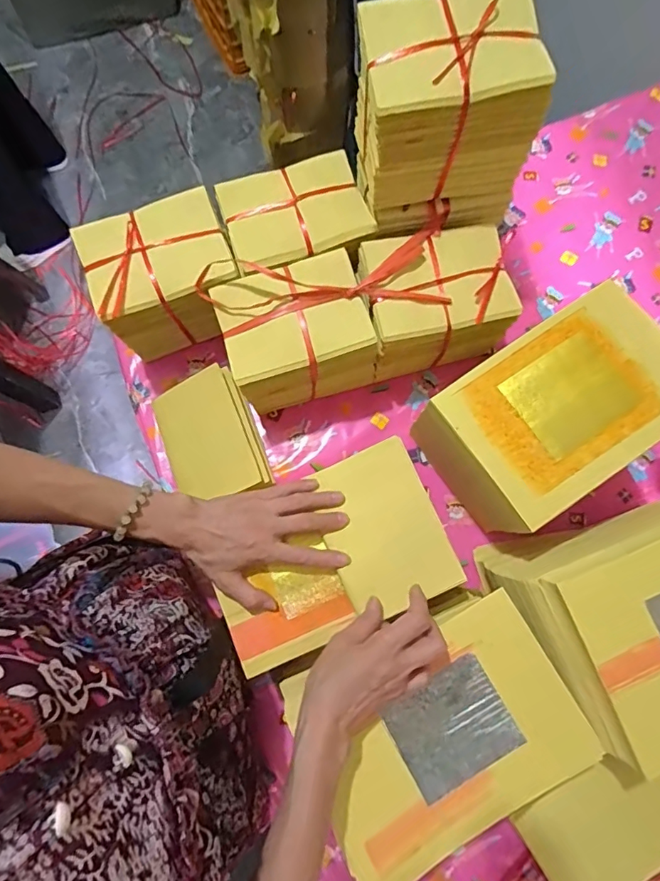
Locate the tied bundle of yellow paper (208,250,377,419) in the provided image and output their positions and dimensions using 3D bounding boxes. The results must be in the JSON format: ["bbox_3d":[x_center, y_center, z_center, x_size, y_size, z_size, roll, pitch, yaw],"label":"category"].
[{"bbox_3d":[-0.040,-0.126,0.602,0.161,0.141,0.122,-18,77,-3],"label":"tied bundle of yellow paper"}]

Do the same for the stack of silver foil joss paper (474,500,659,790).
[{"bbox_3d":[0.316,0.171,0.511,0.250,0.192,0.192,-23,77,-4],"label":"stack of silver foil joss paper"}]

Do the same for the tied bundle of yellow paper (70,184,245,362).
[{"bbox_3d":[-0.198,-0.195,0.617,0.160,0.148,0.120,-20,77,-3],"label":"tied bundle of yellow paper"}]

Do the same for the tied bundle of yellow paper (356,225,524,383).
[{"bbox_3d":[0.126,-0.166,0.612,0.166,0.123,0.130,-12,77,-1],"label":"tied bundle of yellow paper"}]

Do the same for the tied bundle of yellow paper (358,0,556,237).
[{"bbox_3d":[0.118,-0.341,0.526,0.158,0.168,0.133,-11,77,-1],"label":"tied bundle of yellow paper"}]

